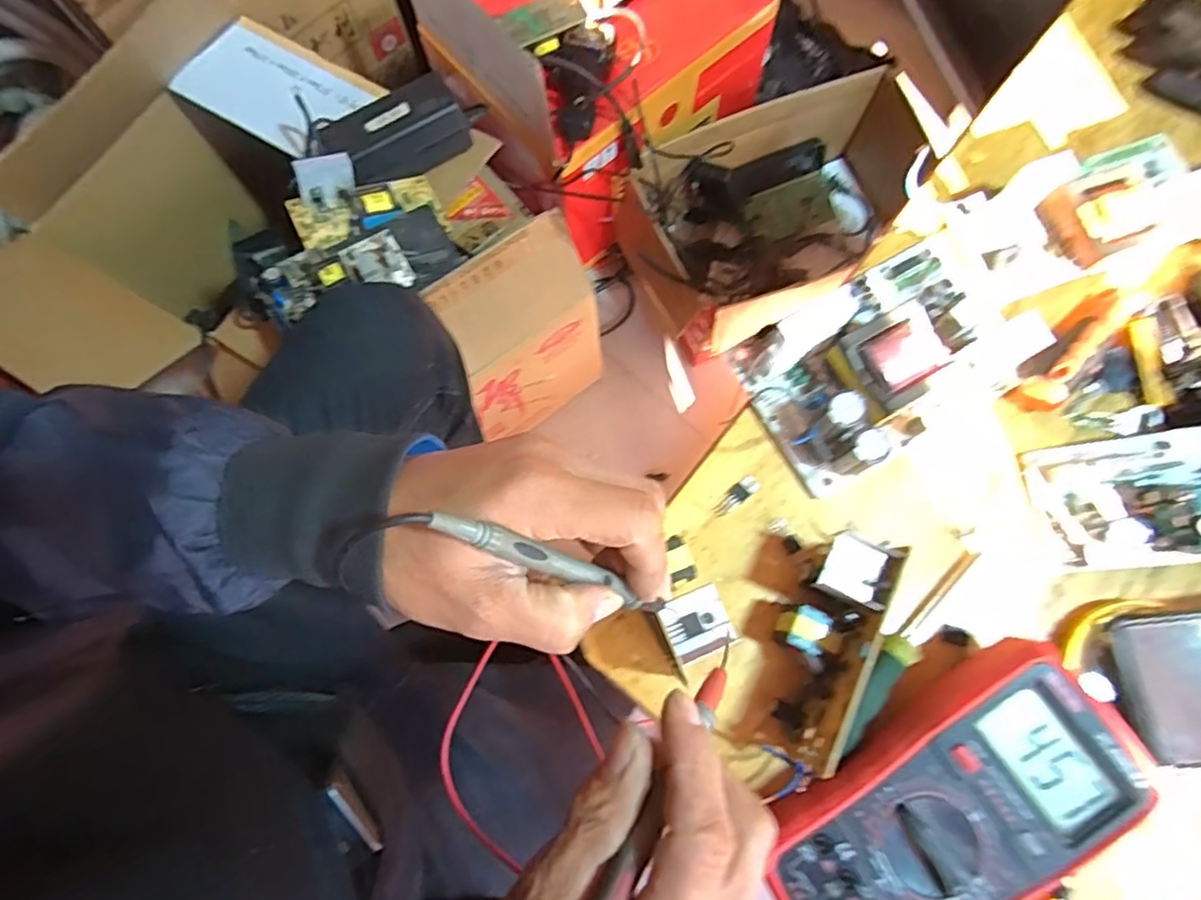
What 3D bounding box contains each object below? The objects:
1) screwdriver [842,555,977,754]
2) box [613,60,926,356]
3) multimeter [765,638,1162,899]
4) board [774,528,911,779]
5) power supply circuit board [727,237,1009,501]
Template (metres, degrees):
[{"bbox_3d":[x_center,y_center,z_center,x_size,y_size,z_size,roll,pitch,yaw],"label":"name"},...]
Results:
[{"bbox_3d":[0.170,0.107,0.356,0.019,0.021,0.135,37,80,10],"label":"screwdriver"},{"bbox_3d":[0.260,-0.348,0.937,0.462,0.182,0.239,-25,77,-5],"label":"box"},{"bbox_3d":[0.171,0.181,0.322,0.177,0.052,0.091,-36,78,-7],"label":"multimeter"},{"bbox_3d":[0.116,0.102,0.339,0.038,0.061,0.113,25,78,7],"label":"board"},{"bbox_3d":[0.174,-0.061,0.384,0.164,0.050,0.109,-29,77,-6],"label":"power supply circuit board"}]

